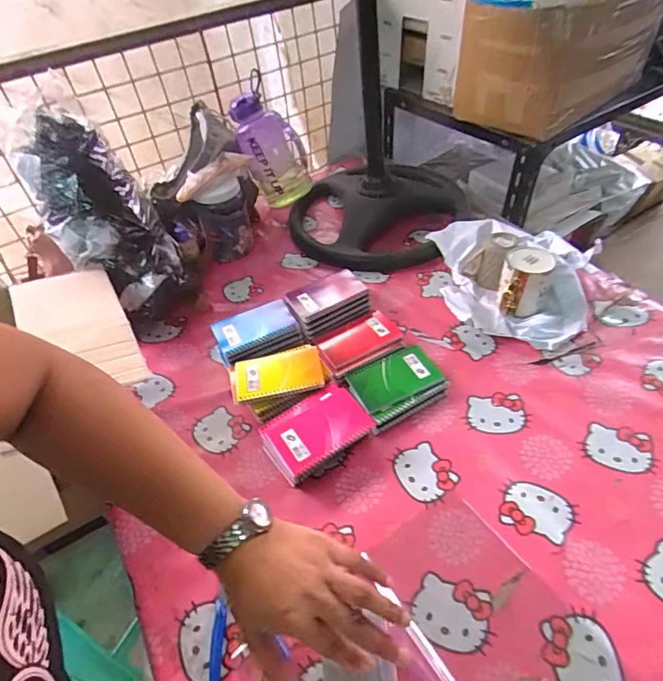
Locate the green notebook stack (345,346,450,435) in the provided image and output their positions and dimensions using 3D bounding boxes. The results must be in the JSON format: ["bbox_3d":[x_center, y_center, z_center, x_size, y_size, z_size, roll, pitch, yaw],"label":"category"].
[{"bbox_3d":[0.099,0.069,0.707,0.137,0.027,0.108,-26,49,-17],"label":"green notebook stack"}]

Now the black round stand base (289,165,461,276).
[{"bbox_3d":[0.091,-0.308,1.034,0.375,0.094,0.377,-4,46,4],"label":"black round stand base"}]

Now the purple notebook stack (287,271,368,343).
[{"bbox_3d":[-0.008,-0.068,0.821,0.130,0.067,0.088,-24,48,-15],"label":"purple notebook stack"}]

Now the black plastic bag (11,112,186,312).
[{"bbox_3d":[-0.399,-0.217,0.797,0.159,0.345,0.087,-44,23,-30],"label":"black plastic bag"}]

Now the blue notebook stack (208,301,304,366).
[{"bbox_3d":[-0.131,-0.005,0.789,0.145,0.052,0.100,-20,47,-12],"label":"blue notebook stack"}]

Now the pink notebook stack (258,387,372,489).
[{"bbox_3d":[-0.022,0.130,0.654,0.142,0.042,0.104,-24,48,-15],"label":"pink notebook stack"}]

